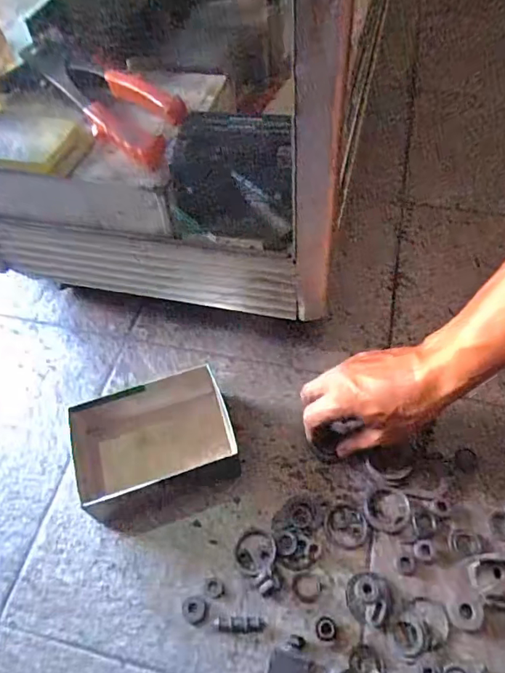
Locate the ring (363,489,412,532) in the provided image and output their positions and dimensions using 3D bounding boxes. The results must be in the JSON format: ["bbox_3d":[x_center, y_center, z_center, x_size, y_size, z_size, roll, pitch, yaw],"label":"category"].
[{"bbox_3d":[0.123,0.157,0.442,0.040,0.006,0.039,-2,56,2],"label":"ring"}]

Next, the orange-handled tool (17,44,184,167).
[{"bbox_3d":[-0.164,-0.249,0.486,0.272,0.031,0.066,39,66,25],"label":"orange-handled tool"}]

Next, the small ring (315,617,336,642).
[{"bbox_3d":[0.059,0.236,0.392,0.016,0.018,0.017,-2,56,2],"label":"small ring"}]

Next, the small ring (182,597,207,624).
[{"bbox_3d":[-0.049,0.229,0.406,0.020,0.008,0.019,-2,56,2],"label":"small ring"}]

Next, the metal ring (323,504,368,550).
[{"bbox_3d":[0.085,0.172,0.441,0.039,0.004,0.038,-2,56,2],"label":"metal ring"}]

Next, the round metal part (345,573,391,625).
[{"bbox_3d":[0.097,0.218,0.408,0.035,0.010,0.038,-2,56,2],"label":"round metal part"}]

